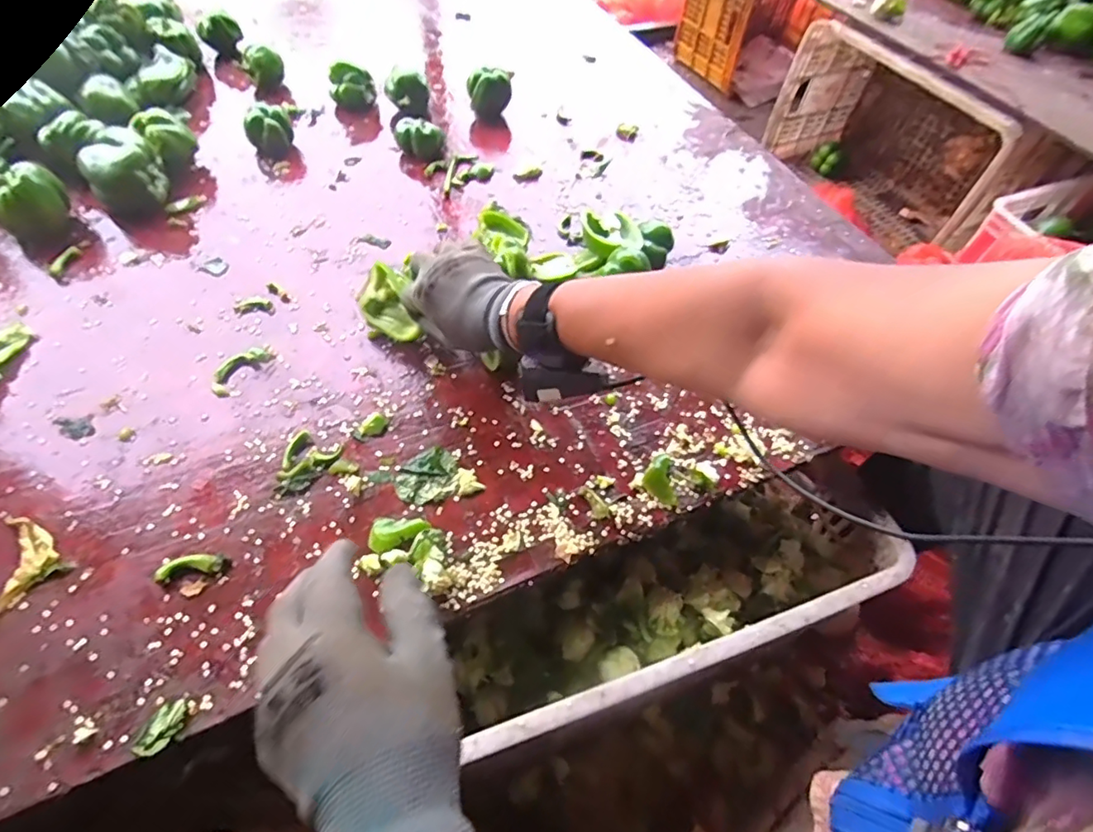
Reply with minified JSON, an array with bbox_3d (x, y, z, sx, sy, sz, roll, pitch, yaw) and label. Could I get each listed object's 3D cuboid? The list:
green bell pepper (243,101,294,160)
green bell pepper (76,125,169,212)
[{"bbox_3d":[-0.370,-0.380,0.728,0.059,0.052,0.061,-20,59,-17],"label":"green bell pepper"},{"bbox_3d":[-0.496,-0.285,0.642,0.080,0.071,0.078,-33,64,-24],"label":"green bell pepper"}]

